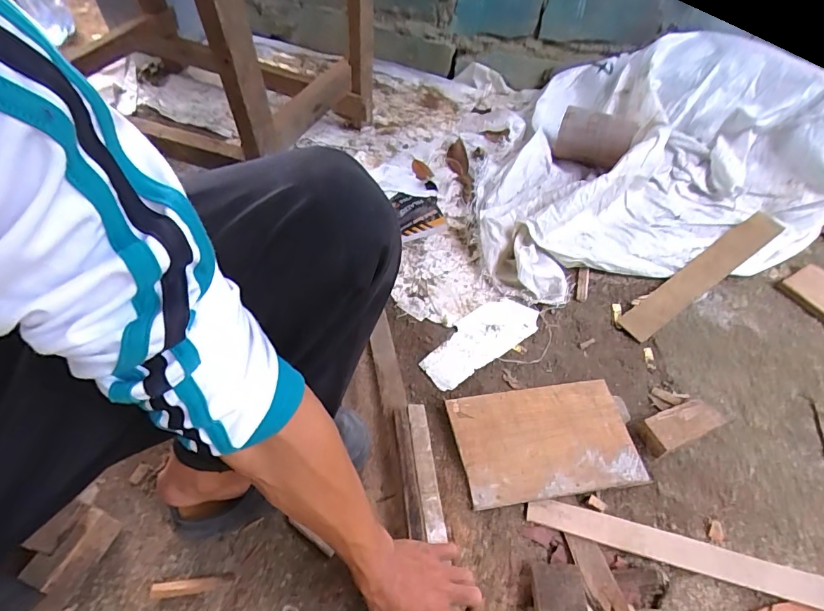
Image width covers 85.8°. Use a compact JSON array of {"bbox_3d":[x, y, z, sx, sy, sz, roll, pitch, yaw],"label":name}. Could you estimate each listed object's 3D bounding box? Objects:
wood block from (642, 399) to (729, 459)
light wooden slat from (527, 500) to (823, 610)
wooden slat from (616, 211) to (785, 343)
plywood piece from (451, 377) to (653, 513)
[{"bbox_3d":[0.416,0.187,0.690,0.128,0.043,0.053,-18,55,-14],"label":"wood block"},{"bbox_3d":[0.375,0.336,0.598,0.427,0.013,0.042,13,53,9],"label":"light wooden slat"},{"bbox_3d":[0.575,-0.063,0.877,0.432,0.015,0.063,-33,67,-16],"label":"wooden slat"},{"bbox_3d":[0.203,0.208,0.685,0.261,0.015,0.168,-6,53,-6],"label":"plywood piece"}]

